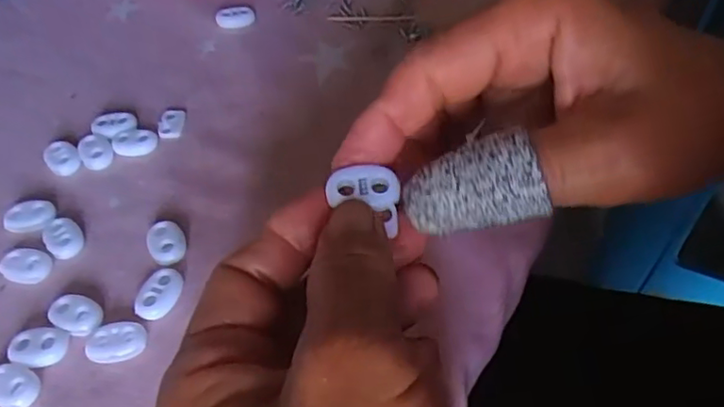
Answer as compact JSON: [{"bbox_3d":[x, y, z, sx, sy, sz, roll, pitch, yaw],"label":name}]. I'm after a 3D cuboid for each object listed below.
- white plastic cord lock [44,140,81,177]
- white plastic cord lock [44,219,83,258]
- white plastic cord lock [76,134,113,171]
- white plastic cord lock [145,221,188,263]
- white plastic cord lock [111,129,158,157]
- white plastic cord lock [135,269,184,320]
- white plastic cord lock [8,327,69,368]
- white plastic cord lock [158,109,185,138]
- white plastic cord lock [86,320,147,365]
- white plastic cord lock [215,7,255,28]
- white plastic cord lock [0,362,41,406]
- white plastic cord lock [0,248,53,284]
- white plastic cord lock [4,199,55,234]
[{"bbox_3d":[-0.146,-0.022,0.305,0.015,0.006,0.022,-32,55,-19],"label":"white plastic cord lock"},{"bbox_3d":[-0.131,0.015,0.274,0.015,0.005,0.021,-30,54,-18],"label":"white plastic cord lock"},{"bbox_3d":[-0.131,-0.026,0.307,0.015,0.005,0.021,-22,52,-12],"label":"white plastic cord lock"},{"bbox_3d":[-0.083,0.017,0.267,0.016,0.007,0.021,-25,53,-14],"label":"white plastic cord lock"},{"bbox_3d":[-0.113,-0.030,0.308,0.024,0.006,0.015,1,51,7],"label":"white plastic cord lock"},{"bbox_3d":[-0.081,0.036,0.251,0.014,0.006,0.023,15,54,17],"label":"white plastic cord lock"},{"bbox_3d":[-0.124,0.056,0.240,0.021,0.006,0.015,-1,51,5],"label":"white plastic cord lock"},{"bbox_3d":[-0.097,-0.041,0.318,0.012,0.004,0.019,-2,51,4],"label":"white plastic cord lock"},{"bbox_3d":[-0.093,0.053,0.238,0.021,0.005,0.015,-8,51,-1],"label":"white plastic cord lock"},{"bbox_3d":[-0.074,-0.108,0.364,0.021,0.008,0.012,-9,51,-2],"label":"white plastic cord lock"},{"bbox_3d":[-0.129,0.067,0.230,0.020,0.006,0.016,19,55,20],"label":"white plastic cord lock"},{"bbox_3d":[-0.143,0.027,0.265,0.022,0.005,0.015,3,51,8],"label":"white plastic cord lock"},{"bbox_3d":[-0.150,0.006,0.282,0.022,0.006,0.014,-13,51,-5],"label":"white plastic cord lock"}]

